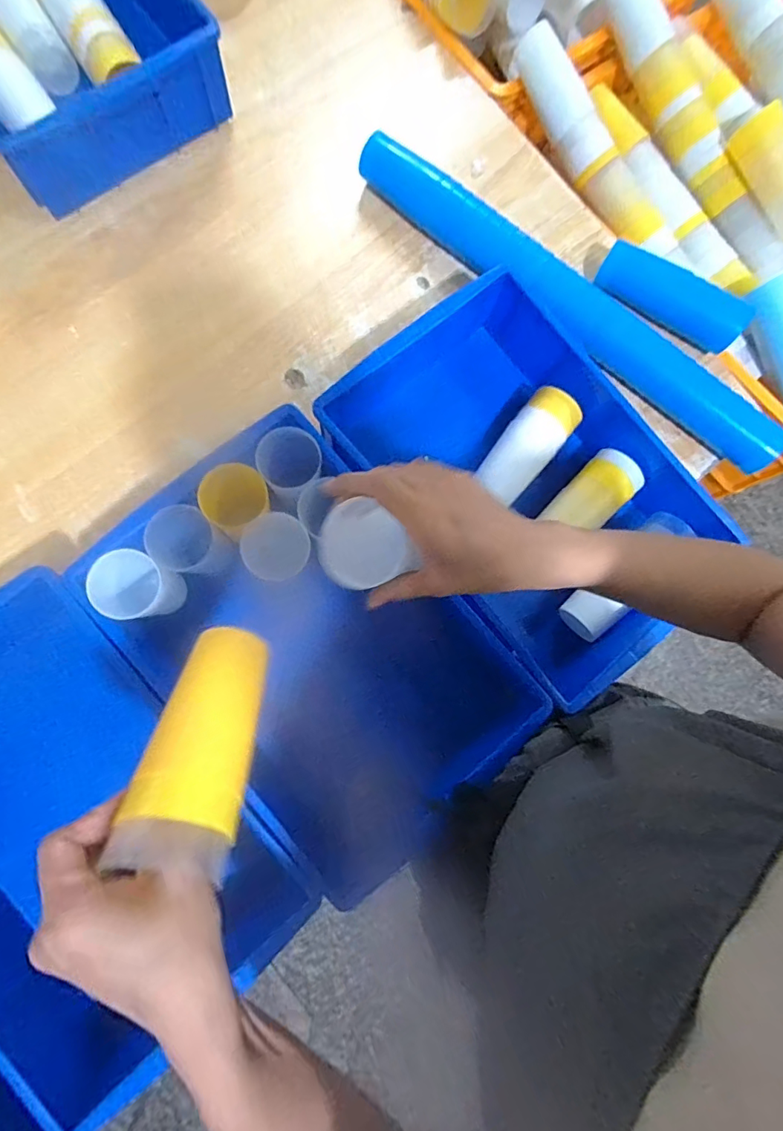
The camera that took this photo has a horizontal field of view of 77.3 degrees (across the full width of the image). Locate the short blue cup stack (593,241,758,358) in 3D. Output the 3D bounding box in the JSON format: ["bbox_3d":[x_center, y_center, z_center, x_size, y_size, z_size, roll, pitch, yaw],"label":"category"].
[{"bbox_3d":[0.366,-0.353,0.642,0.191,0.055,0.061,27,81,-2],"label":"short blue cup stack"}]

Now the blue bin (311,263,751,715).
[{"bbox_3d":[0.154,-0.097,0.558,0.270,0.121,0.389,-36,88,-9],"label":"blue bin"}]

